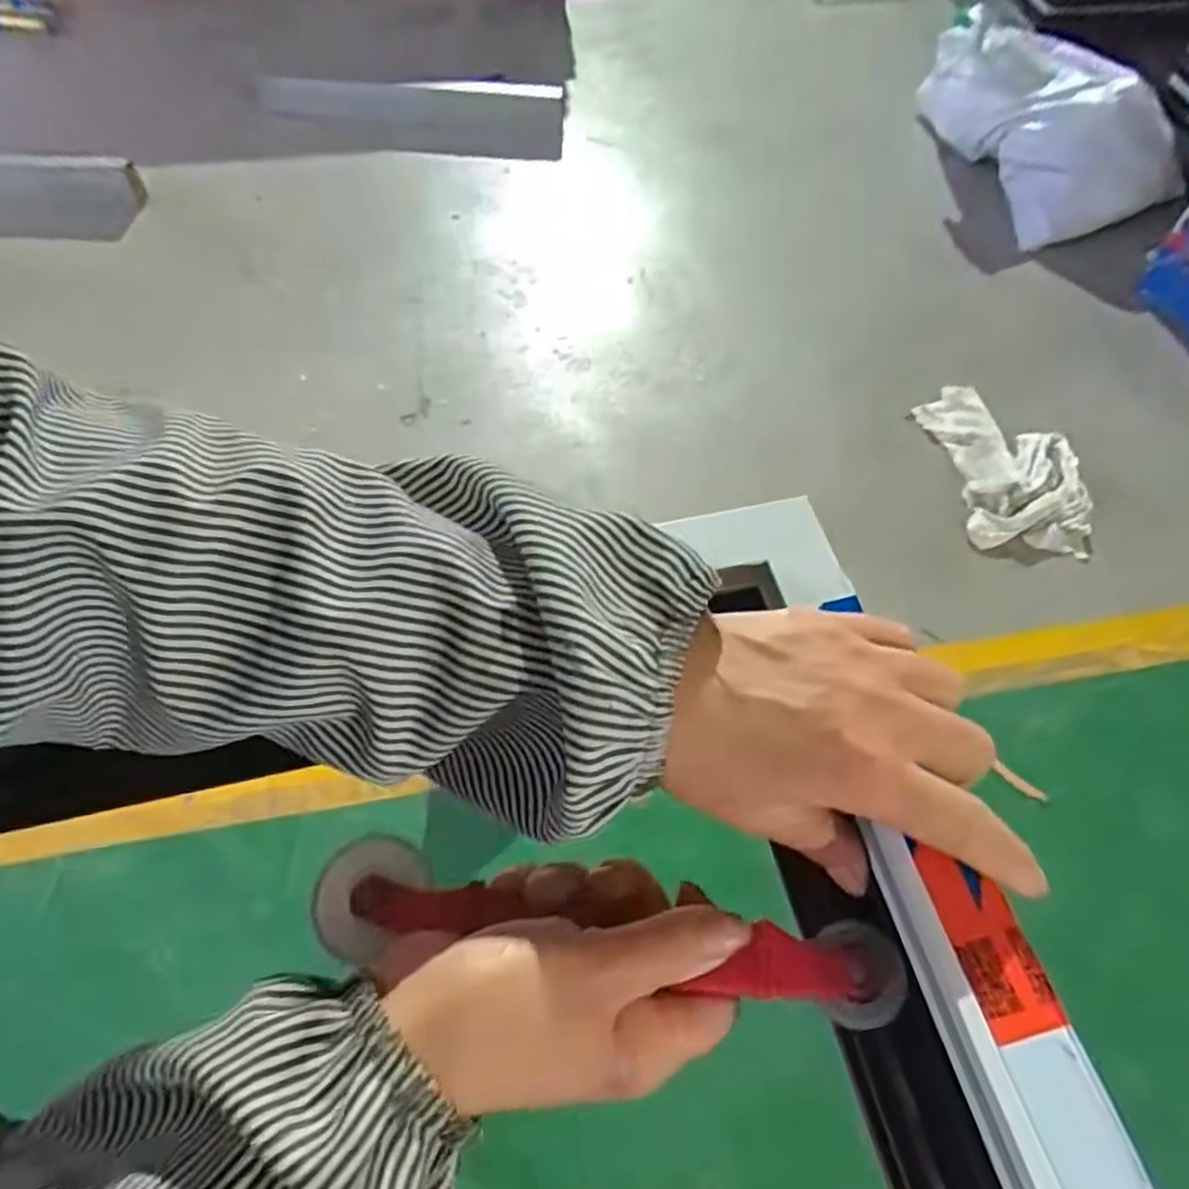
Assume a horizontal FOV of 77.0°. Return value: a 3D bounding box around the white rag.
[{"bbox_3d":[0.799,-0.252,1.471,0.244,0.081,0.426,-1,59,-2],"label":"white rag"}]

